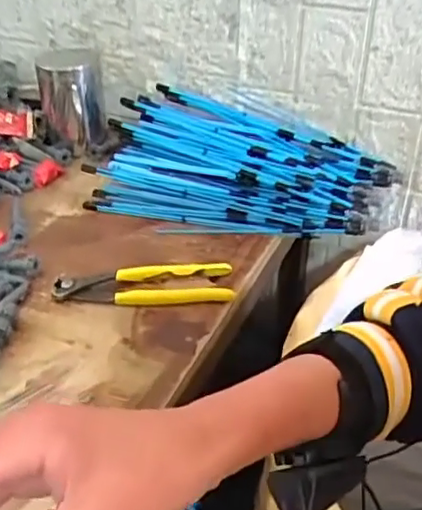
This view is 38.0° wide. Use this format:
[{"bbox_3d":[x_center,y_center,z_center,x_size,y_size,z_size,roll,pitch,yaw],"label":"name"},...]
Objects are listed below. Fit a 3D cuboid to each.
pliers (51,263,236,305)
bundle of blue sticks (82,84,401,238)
[{"bbox_3d":[-0.062,0.024,0.577,0.163,0.019,0.049,0,35,-1],"label":"pliers"},{"bbox_3d":[0.041,-0.104,0.708,0.324,0.069,0.192,10,36,12],"label":"bundle of blue sticks"}]

